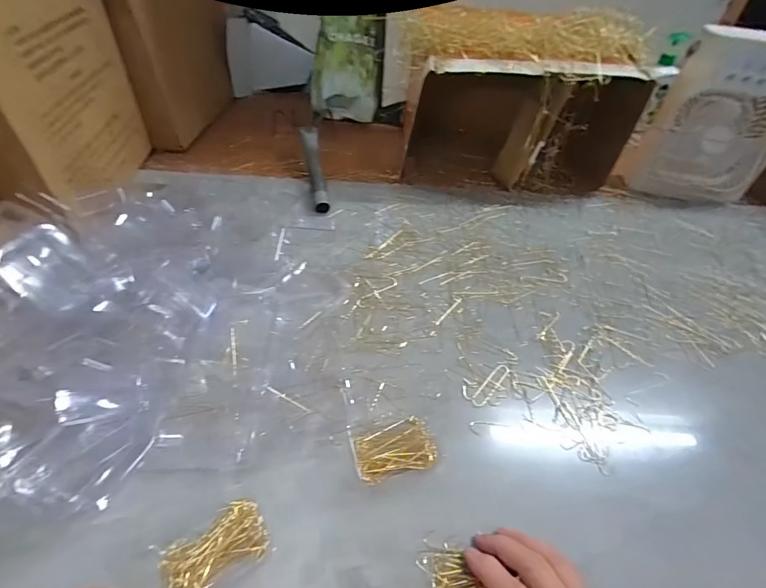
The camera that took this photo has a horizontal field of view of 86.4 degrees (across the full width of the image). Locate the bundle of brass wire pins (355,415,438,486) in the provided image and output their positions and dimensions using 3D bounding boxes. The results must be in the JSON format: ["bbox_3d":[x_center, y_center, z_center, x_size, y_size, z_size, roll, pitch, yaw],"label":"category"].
[{"bbox_3d":[0.010,0.141,0.369,0.070,0.016,0.047,-12,48,-15],"label":"bundle of brass wire pins"}]

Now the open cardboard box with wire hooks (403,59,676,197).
[{"bbox_3d":[0.214,-0.304,0.690,0.343,0.203,0.226,4,46,0],"label":"open cardboard box with wire hooks"}]

